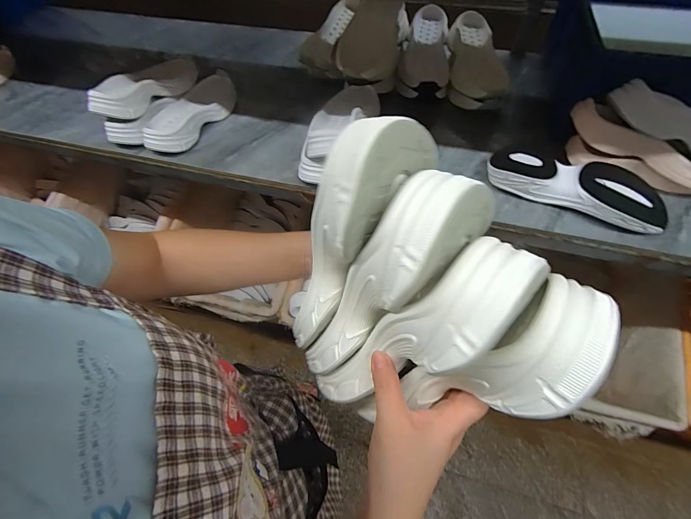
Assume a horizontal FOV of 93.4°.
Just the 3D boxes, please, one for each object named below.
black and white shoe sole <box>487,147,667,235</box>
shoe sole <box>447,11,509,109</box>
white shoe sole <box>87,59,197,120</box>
[{"bbox_3d":[0.380,-0.126,0.542,0.272,0.049,0.112,21,56,16],"label":"black and white shoe sole"},{"bbox_3d":[0.291,-0.447,0.727,0.110,0.071,0.272,1,70,3],"label":"shoe sole"},{"bbox_3d":[-0.423,-0.381,0.699,0.102,0.055,0.284,21,56,16],"label":"white shoe sole"}]

